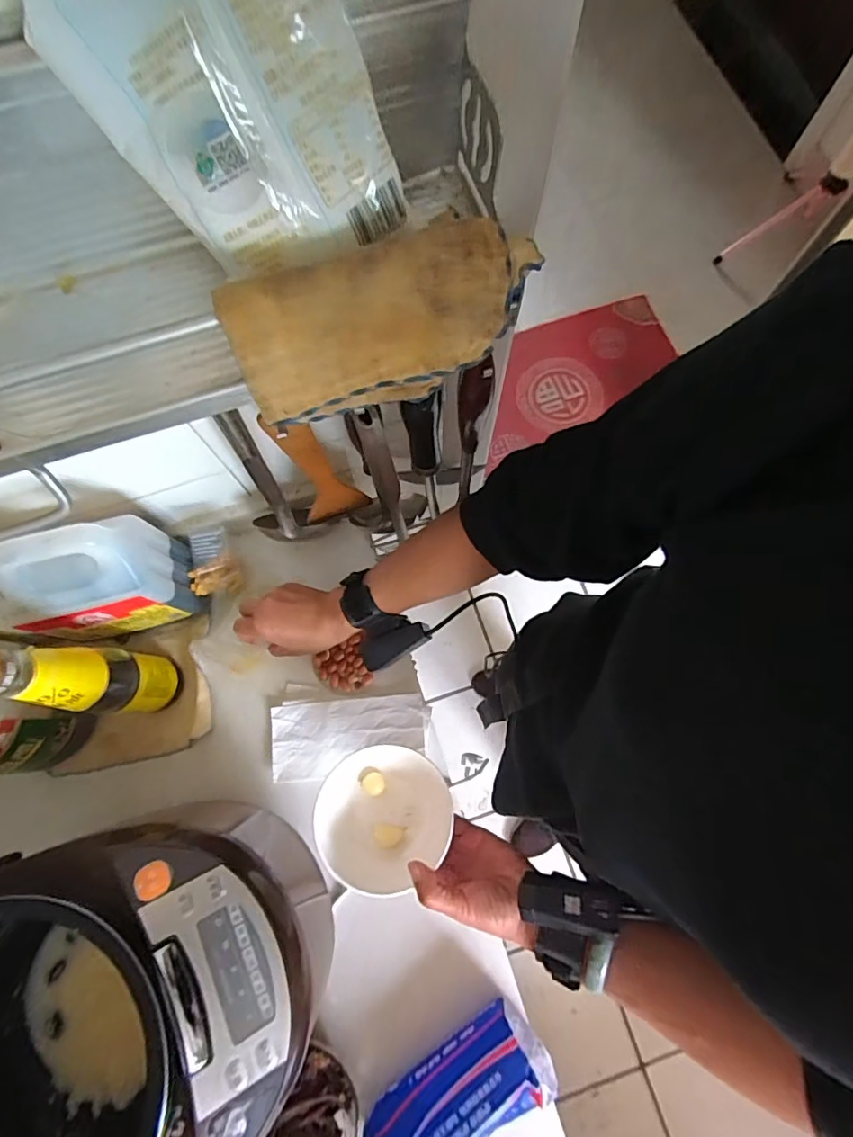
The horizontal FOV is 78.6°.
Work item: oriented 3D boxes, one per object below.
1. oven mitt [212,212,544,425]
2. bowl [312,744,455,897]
[{"bbox_3d":[-0.017,-0.108,0.240,0.135,0.060,0.044,-15,74,-4],"label":"oven mitt"},{"bbox_3d":[-0.037,0.220,0.465,0.121,0.056,0.121,4,68,-9],"label":"bowl"}]

